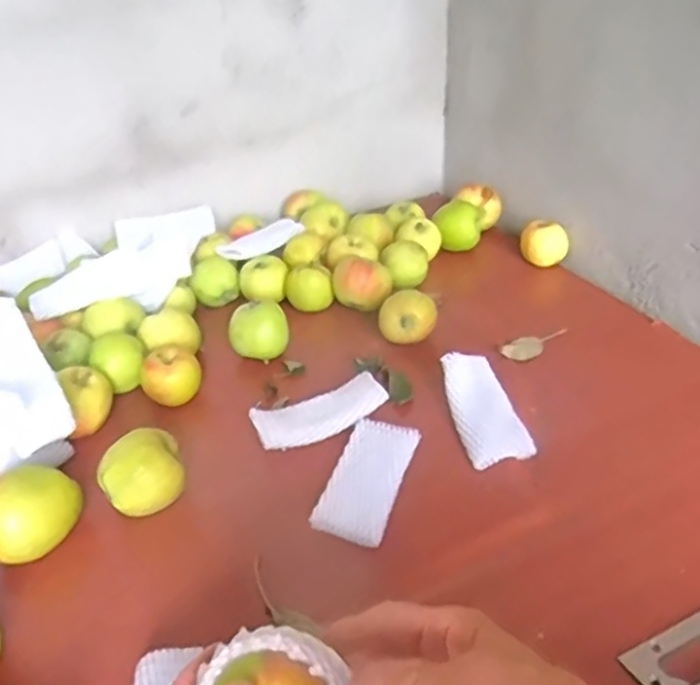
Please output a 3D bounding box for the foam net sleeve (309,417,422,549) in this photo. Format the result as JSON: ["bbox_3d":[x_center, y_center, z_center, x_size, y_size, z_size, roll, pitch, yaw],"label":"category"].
[{"bbox_3d":[0.014,0.108,0.543,0.056,0.017,0.122,9,35,17],"label":"foam net sleeve"}]

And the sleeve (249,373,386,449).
[{"bbox_3d":[-0.027,0.065,0.608,0.118,0.027,0.048,-14,35,-18],"label":"sleeve"}]

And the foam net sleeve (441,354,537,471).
[{"bbox_3d":[0.117,0.055,0.595,0.054,0.030,0.119,-8,33,-9],"label":"foam net sleeve"}]

